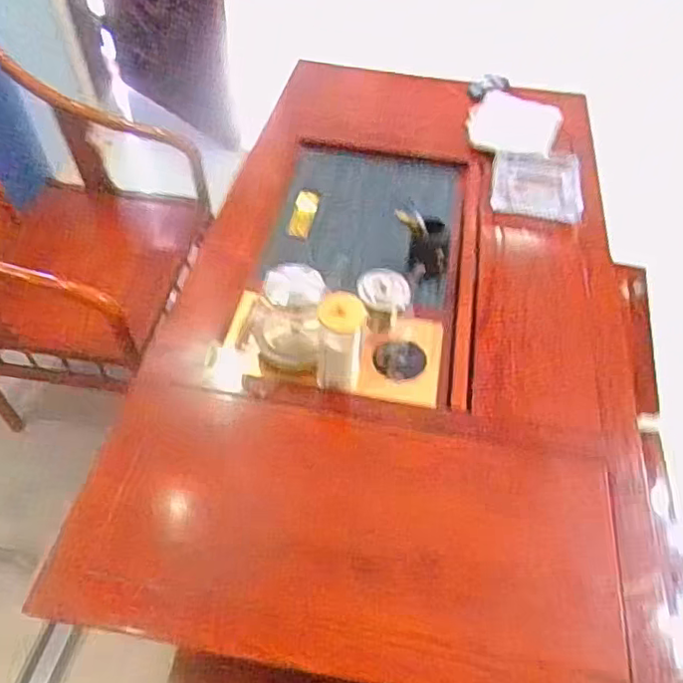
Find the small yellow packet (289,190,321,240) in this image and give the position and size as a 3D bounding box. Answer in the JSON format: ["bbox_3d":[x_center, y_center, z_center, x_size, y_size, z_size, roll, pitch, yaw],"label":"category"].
[{"bbox_3d":[-0.084,-0.287,1.322,0.048,0.008,0.155,18,53,-8],"label":"small yellow packet"}]

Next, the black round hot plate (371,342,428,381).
[{"bbox_3d":[0.103,0.032,1.037,0.089,0.010,0.073,-5,63,2],"label":"black round hot plate"}]

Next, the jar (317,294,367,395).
[{"bbox_3d":[-0.002,0.012,0.915,0.069,0.184,0.063,1,52,-2],"label":"jar"}]

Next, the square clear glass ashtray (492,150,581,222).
[{"bbox_3d":[0.438,-0.354,1.320,0.189,0.032,0.213,10,52,5],"label":"square clear glass ashtray"}]

